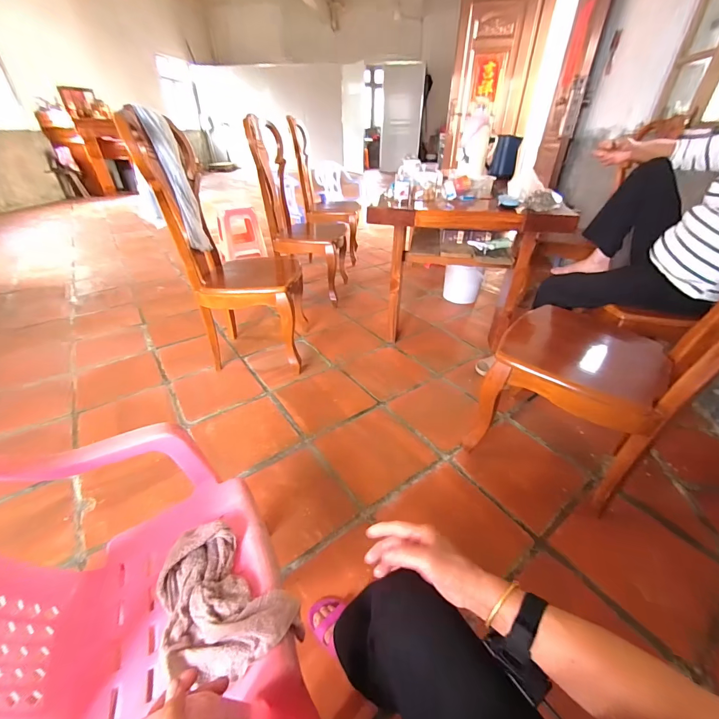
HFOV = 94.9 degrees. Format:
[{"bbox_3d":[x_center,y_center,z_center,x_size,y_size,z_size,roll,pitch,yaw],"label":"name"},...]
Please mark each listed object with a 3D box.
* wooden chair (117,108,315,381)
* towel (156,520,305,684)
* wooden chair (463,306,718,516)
[{"bbox_3d":[-0.527,-0.477,1.468,0.529,0.956,0.537,2,35,3],"label":"wooden chair"},{"bbox_3d":[-0.230,0.378,0.522,0.244,0.048,0.155,23,40,31],"label":"towel"},{"bbox_3d":[0.764,-0.082,0.865,0.628,0.913,0.473,-21,40,-27],"label":"wooden chair"}]

